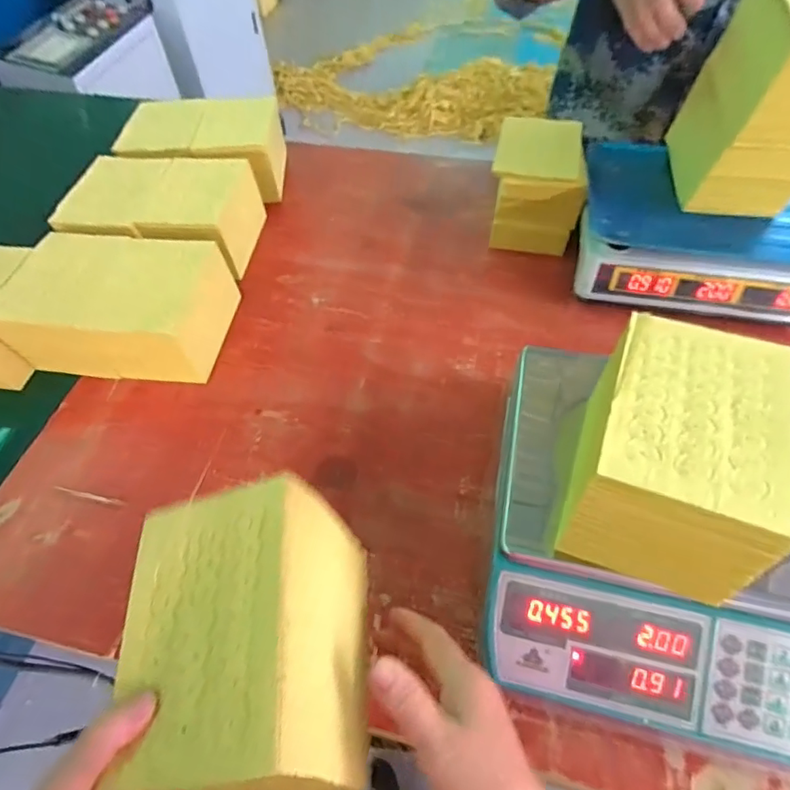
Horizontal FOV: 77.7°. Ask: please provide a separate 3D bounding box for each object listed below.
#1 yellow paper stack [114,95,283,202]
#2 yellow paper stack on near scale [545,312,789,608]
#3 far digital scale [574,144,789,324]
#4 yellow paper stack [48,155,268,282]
[{"bbox_3d":[-0.324,-0.413,0.832,0.245,0.114,0.162,-4,55,0],"label":"yellow paper stack"},{"bbox_3d":[0.207,0.042,0.376,0.130,0.100,0.179,18,58,15],"label":"yellow paper stack on near scale"},{"bbox_3d":[0.422,-0.230,0.674,0.326,0.089,0.240,10,56,10],"label":"far digital scale"},{"bbox_3d":[-0.351,-0.266,0.746,0.244,0.107,0.198,2,54,4],"label":"yellow paper stack"}]

